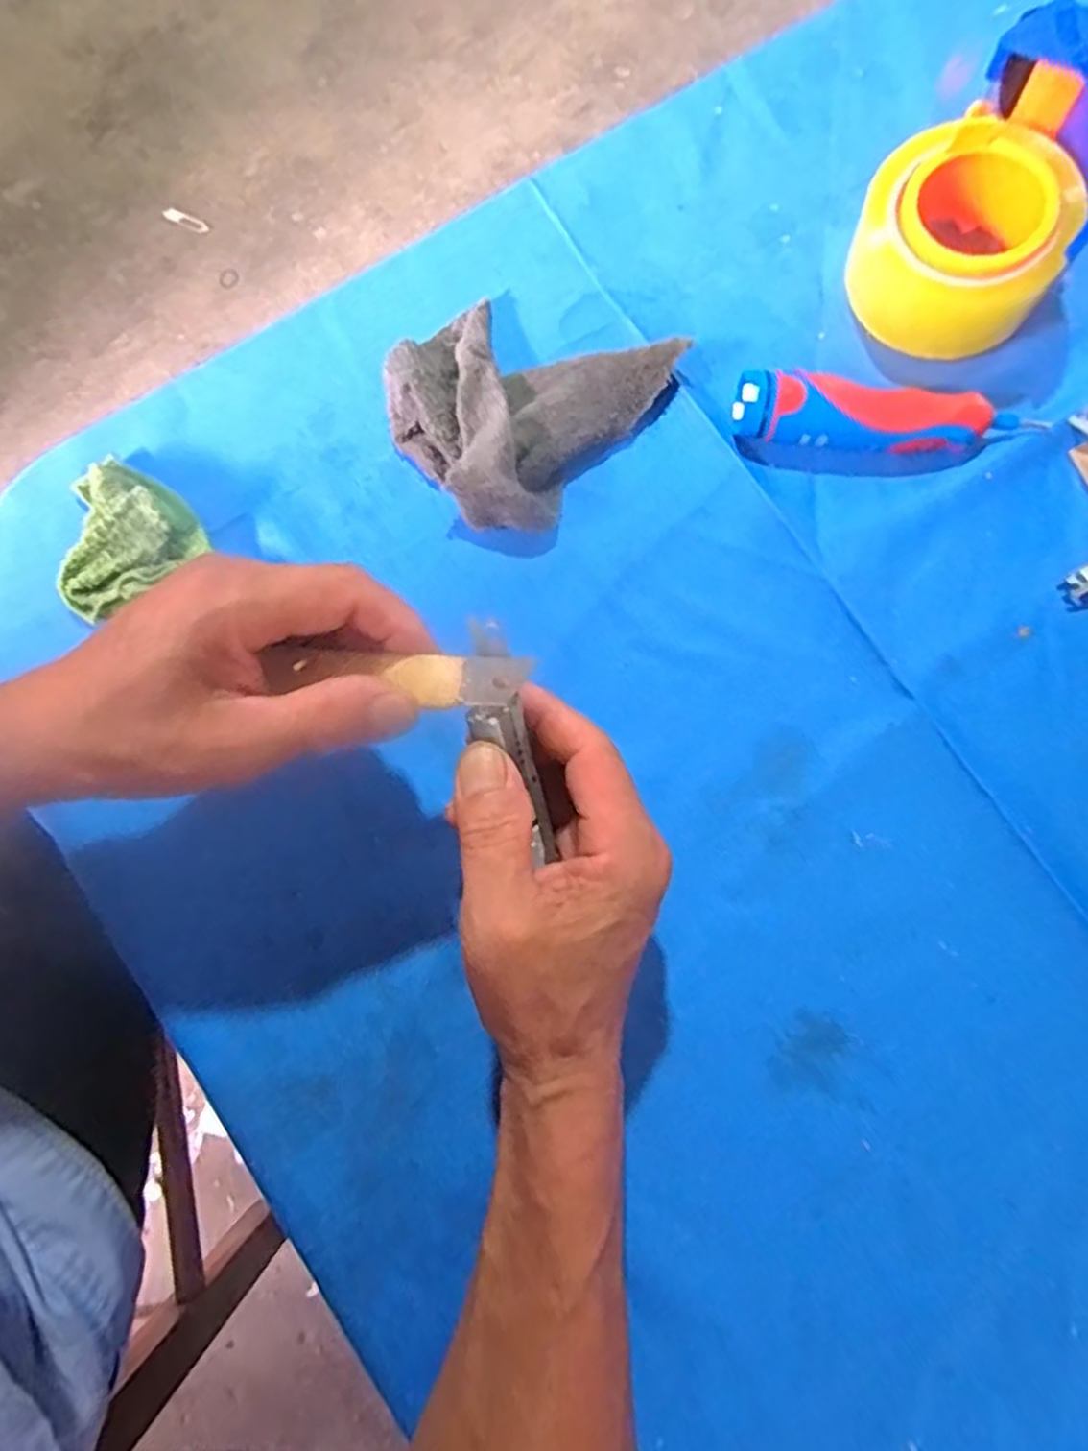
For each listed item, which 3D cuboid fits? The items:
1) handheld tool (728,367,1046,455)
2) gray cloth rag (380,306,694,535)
[{"bbox_3d":[0.176,-0.160,0.398,0.151,0.028,0.030,4,76,1],"label":"handheld tool"},{"bbox_3d":[-0.016,-0.173,0.399,0.116,0.030,0.133,37,79,9],"label":"gray cloth rag"}]

